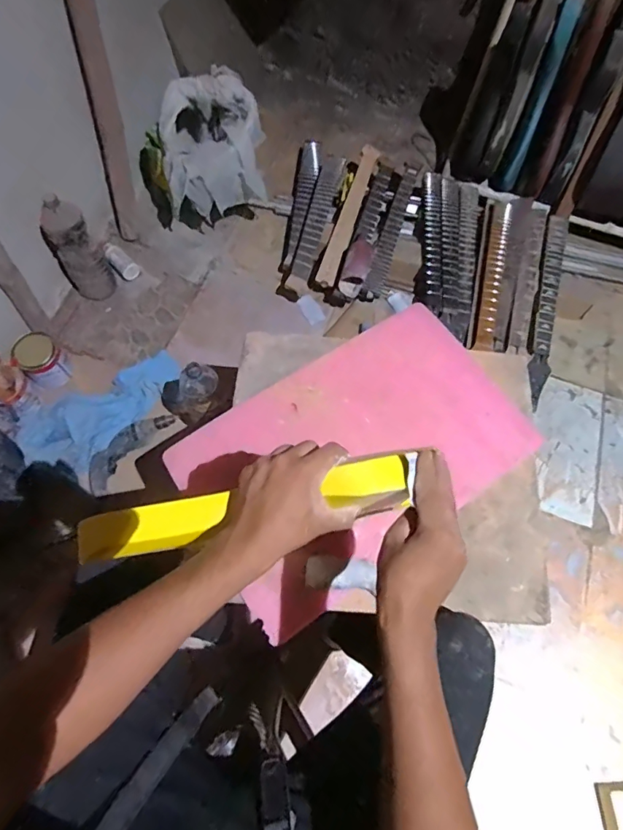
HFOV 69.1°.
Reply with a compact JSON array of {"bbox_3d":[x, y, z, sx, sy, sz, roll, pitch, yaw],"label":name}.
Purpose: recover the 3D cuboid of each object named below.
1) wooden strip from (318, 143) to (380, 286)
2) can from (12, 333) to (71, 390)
[{"bbox_3d":[0.111,-0.592,1.339,0.054,0.023,0.487,20,76,-3],"label":"wooden strip"},{"bbox_3d":[-0.676,-0.136,1.143,0.103,0.102,0.102,40,71,12],"label":"can"}]

